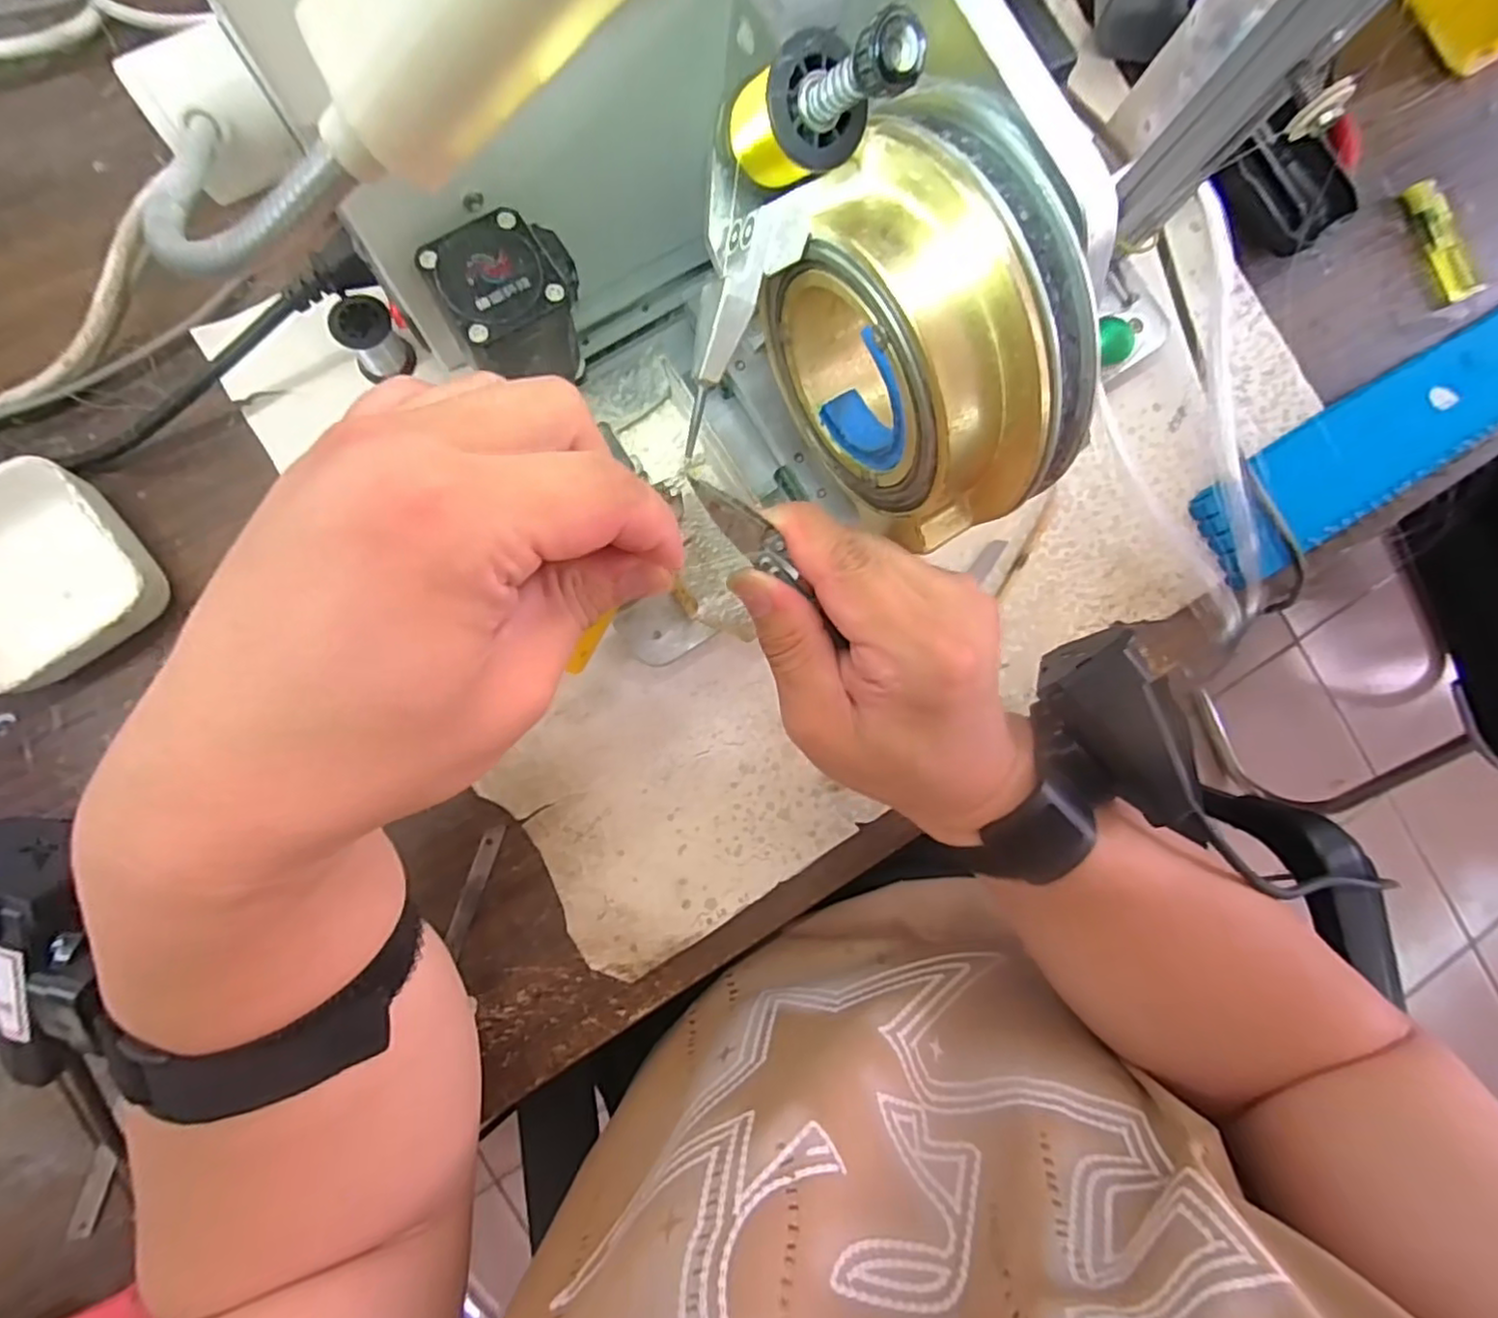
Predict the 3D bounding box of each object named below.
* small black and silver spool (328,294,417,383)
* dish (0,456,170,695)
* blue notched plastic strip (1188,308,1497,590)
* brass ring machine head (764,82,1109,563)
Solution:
[{"bbox_3d":[-0.181,-0.154,0.324,0.026,0.032,0.024,0,87,-7],"label":"small black and silver spool"},{"bbox_3d":[-0.316,-0.036,0.298,0.086,0.029,0.084,-41,92,-7],"label":"dish"},{"bbox_3d":[0.407,-0.148,0.403,0.330,0.021,0.062,-30,91,-7],"label":"blue notched plastic strip"},{"bbox_3d":[0.052,-0.088,0.205,0.055,0.094,0.103,-38,92,-8],"label":"brass ring machine head"}]

